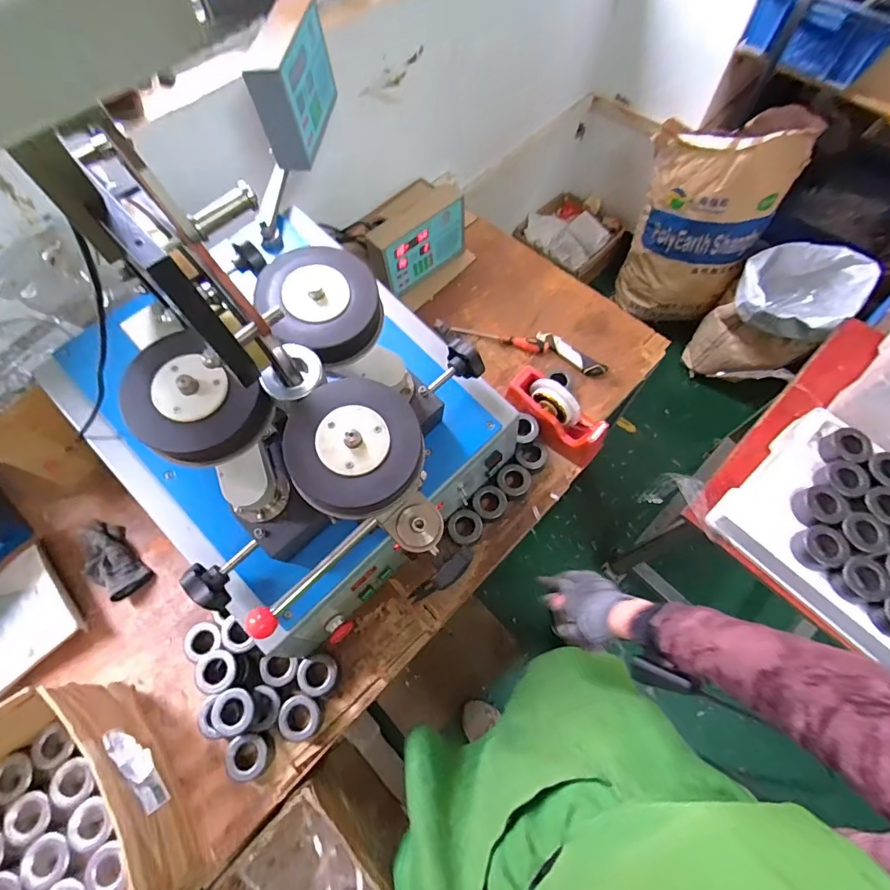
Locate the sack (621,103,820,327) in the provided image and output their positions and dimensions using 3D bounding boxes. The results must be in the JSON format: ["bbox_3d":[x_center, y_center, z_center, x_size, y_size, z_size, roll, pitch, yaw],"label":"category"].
[{"bbox_3d":[0.832,-0.685,1.481,0.400,0.593,0.252,2,66,2],"label":"sack"}]

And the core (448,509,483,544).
[{"bbox_3d":[0.035,0.146,0.810,0.060,0.023,0.060,2,81,-10],"label":"core"}]

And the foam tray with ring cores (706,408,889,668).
[{"bbox_3d":[0.676,0.145,0.711,0.290,0.082,0.375,-39,71,-15],"label":"foam tray with ring cores"}]

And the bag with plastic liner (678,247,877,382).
[{"bbox_3d":[1.074,-0.405,1.514,0.333,0.415,0.302,34,71,15],"label":"bag with plastic liner"}]

